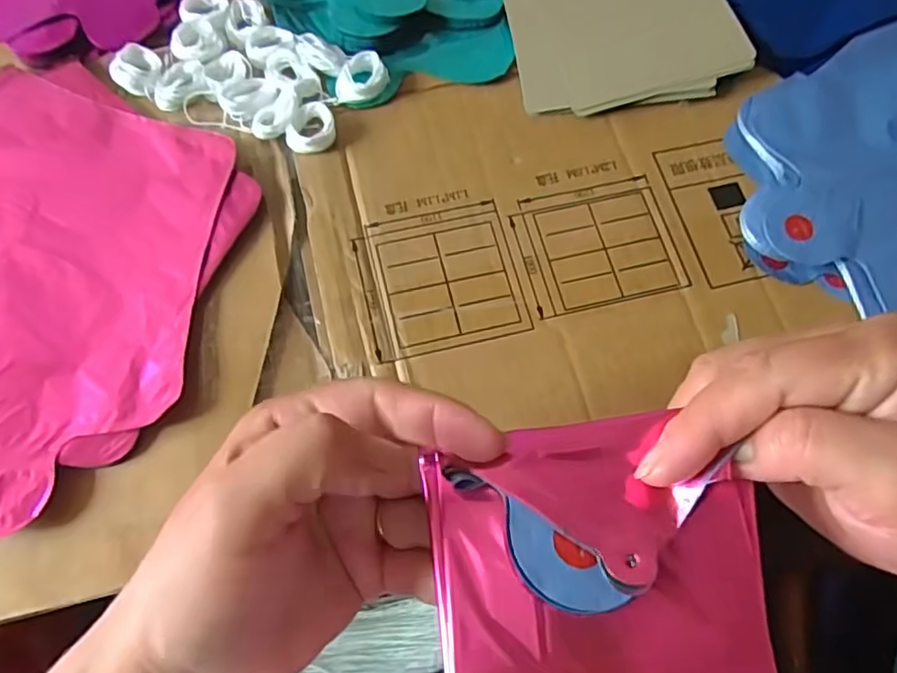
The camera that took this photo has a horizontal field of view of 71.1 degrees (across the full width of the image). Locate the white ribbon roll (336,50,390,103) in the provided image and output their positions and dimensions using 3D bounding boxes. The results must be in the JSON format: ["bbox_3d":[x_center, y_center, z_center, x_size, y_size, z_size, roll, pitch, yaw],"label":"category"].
[{"bbox_3d":[-0.051,-0.154,0.375,0.032,0.015,0.030,0,67,0],"label":"white ribbon roll"}]

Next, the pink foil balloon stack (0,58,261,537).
[{"bbox_3d":[-0.233,-0.037,0.328,0.237,0.011,0.231,28,70,11],"label":"pink foil balloon stack"}]

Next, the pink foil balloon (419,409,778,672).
[{"bbox_3d":[0.044,0.069,0.186,0.094,0.018,0.083,-7,79,2],"label":"pink foil balloon"}]

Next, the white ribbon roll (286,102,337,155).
[{"bbox_3d":[-0.079,-0.120,0.363,0.026,0.014,0.027,0,67,0],"label":"white ribbon roll"}]

